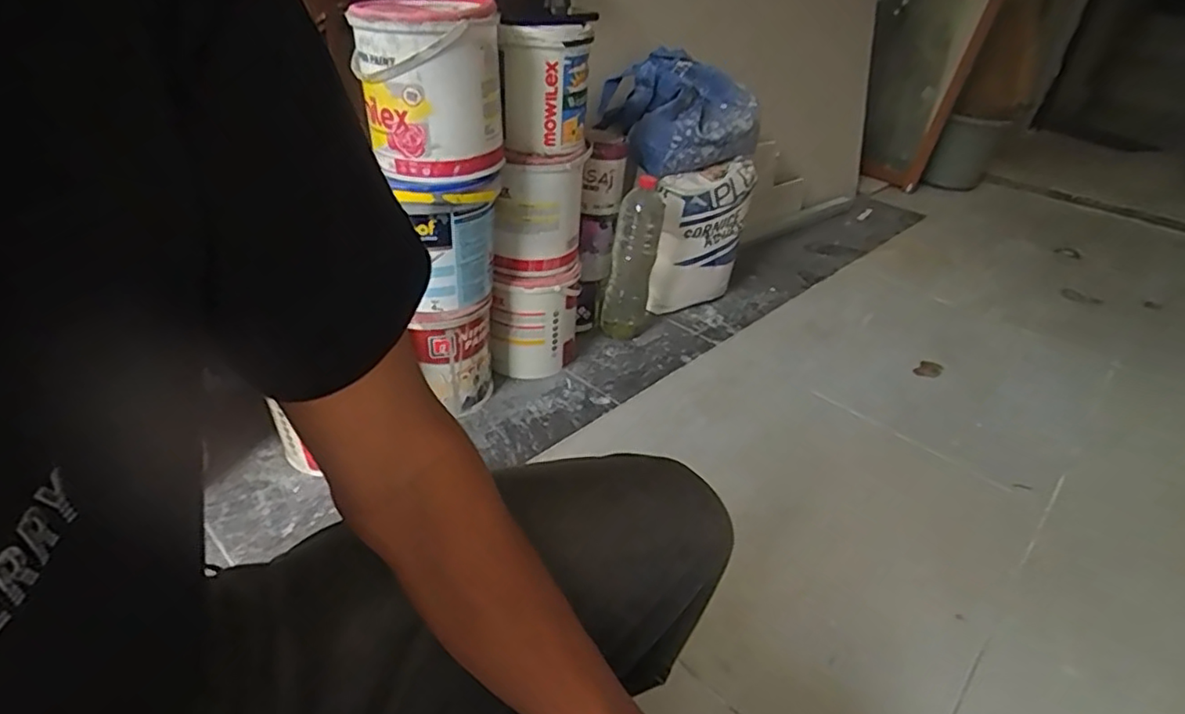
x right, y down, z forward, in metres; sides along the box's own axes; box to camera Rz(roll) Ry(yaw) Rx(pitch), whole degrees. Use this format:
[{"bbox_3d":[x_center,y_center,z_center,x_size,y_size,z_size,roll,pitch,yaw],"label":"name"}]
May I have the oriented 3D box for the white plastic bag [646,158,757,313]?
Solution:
[{"bbox_3d":[0.219,-0.240,1.307,0.234,0.298,0.082,-23,42,-36],"label":"white plastic bag"}]

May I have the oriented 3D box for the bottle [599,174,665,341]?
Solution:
[{"bbox_3d":[0.079,-0.177,1.199,0.094,0.283,0.101,8,33,5],"label":"bottle"}]

